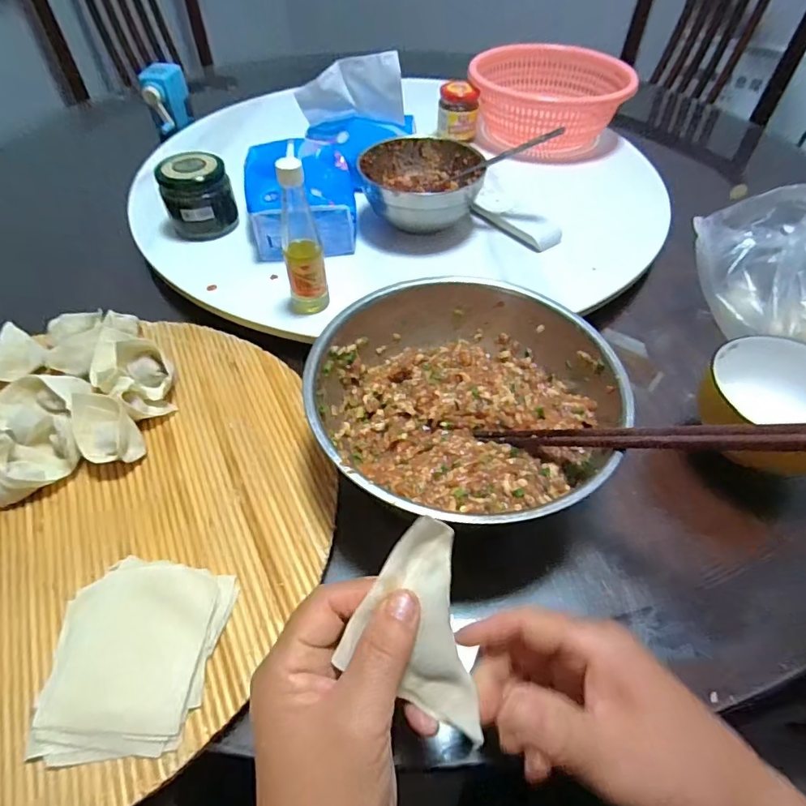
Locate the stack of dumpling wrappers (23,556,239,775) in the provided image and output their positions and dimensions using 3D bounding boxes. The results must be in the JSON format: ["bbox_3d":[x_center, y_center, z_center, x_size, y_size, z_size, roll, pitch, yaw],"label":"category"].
[{"bbox_3d":[-0.159,0.147,0.295,0.093,0.013,0.106,7,51,4],"label":"stack of dumpling wrappers"}]

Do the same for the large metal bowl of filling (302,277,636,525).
[{"bbox_3d":[0.044,0.000,0.381,0.220,0.073,0.214,1,50,-1],"label":"large metal bowl of filling"}]

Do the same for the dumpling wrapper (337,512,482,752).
[{"bbox_3d":[0.001,0.107,0.230,0.058,0.007,0.098,-10,85,-9],"label":"dumpling wrapper"}]

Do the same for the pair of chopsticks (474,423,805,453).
[{"bbox_3d":[0.138,0.022,0.314,0.217,0.012,0.021,-4,39,44],"label":"pair of chopsticks"}]

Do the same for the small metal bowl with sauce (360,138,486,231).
[{"bbox_3d":[0.019,-0.248,0.564,0.129,0.054,0.116,-7,51,-7],"label":"small metal bowl with sauce"}]

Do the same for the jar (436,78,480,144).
[{"bbox_3d":[0.078,-0.410,0.702,0.056,0.062,0.051,1,50,-1],"label":"jar"}]

